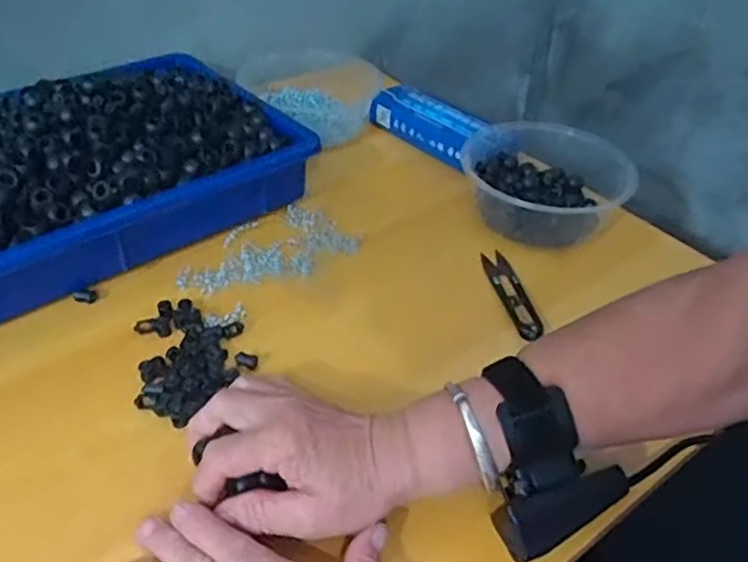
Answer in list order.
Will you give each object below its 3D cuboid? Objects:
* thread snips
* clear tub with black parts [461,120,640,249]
[{"bbox_3d":[0.105,0.008,0.511,0.023,0.008,0.097,-6,41,-13],"label":"thread snips"},{"bbox_3d":[0.139,-0.083,0.589,0.145,0.054,0.145,3,40,-2],"label":"clear tub with black parts"}]

